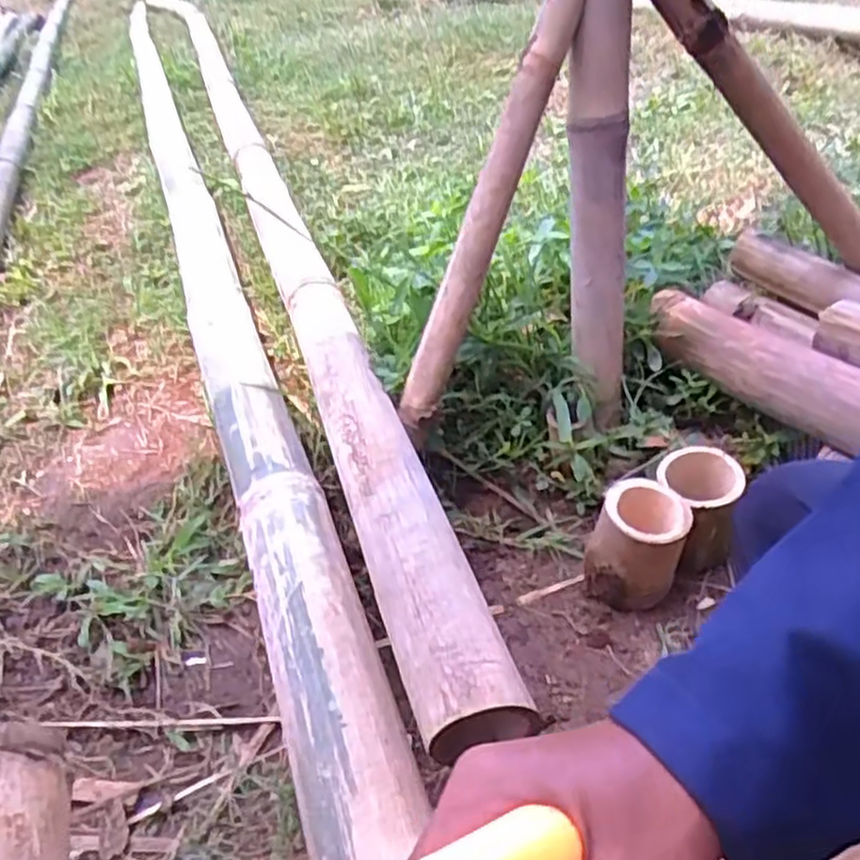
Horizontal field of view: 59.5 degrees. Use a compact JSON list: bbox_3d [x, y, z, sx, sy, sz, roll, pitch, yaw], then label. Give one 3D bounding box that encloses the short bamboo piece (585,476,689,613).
[{"bbox_3d":[0.200,0.111,0.731,0.088,0.107,0.078,11,41,19],"label":"short bamboo piece"}]

